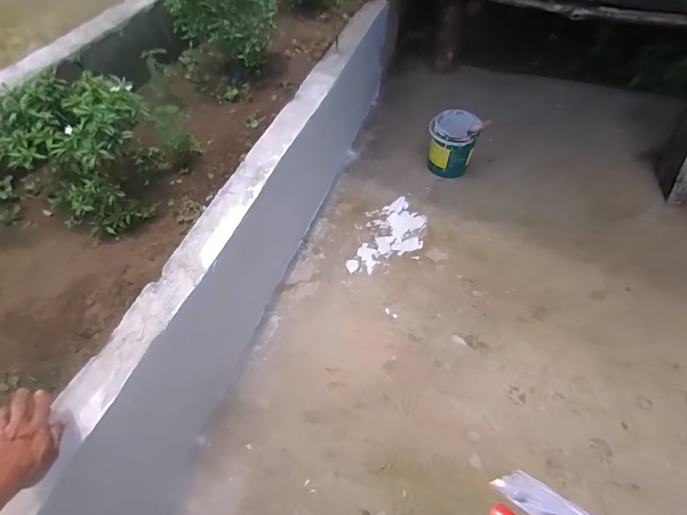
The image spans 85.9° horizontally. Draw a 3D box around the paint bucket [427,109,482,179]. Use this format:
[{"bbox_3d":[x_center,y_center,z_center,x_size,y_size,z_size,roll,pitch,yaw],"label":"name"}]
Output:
[{"bbox_3d":[0.432,-0.461,1.499,0.182,0.194,0.188,10,55,10],"label":"paint bucket"}]

